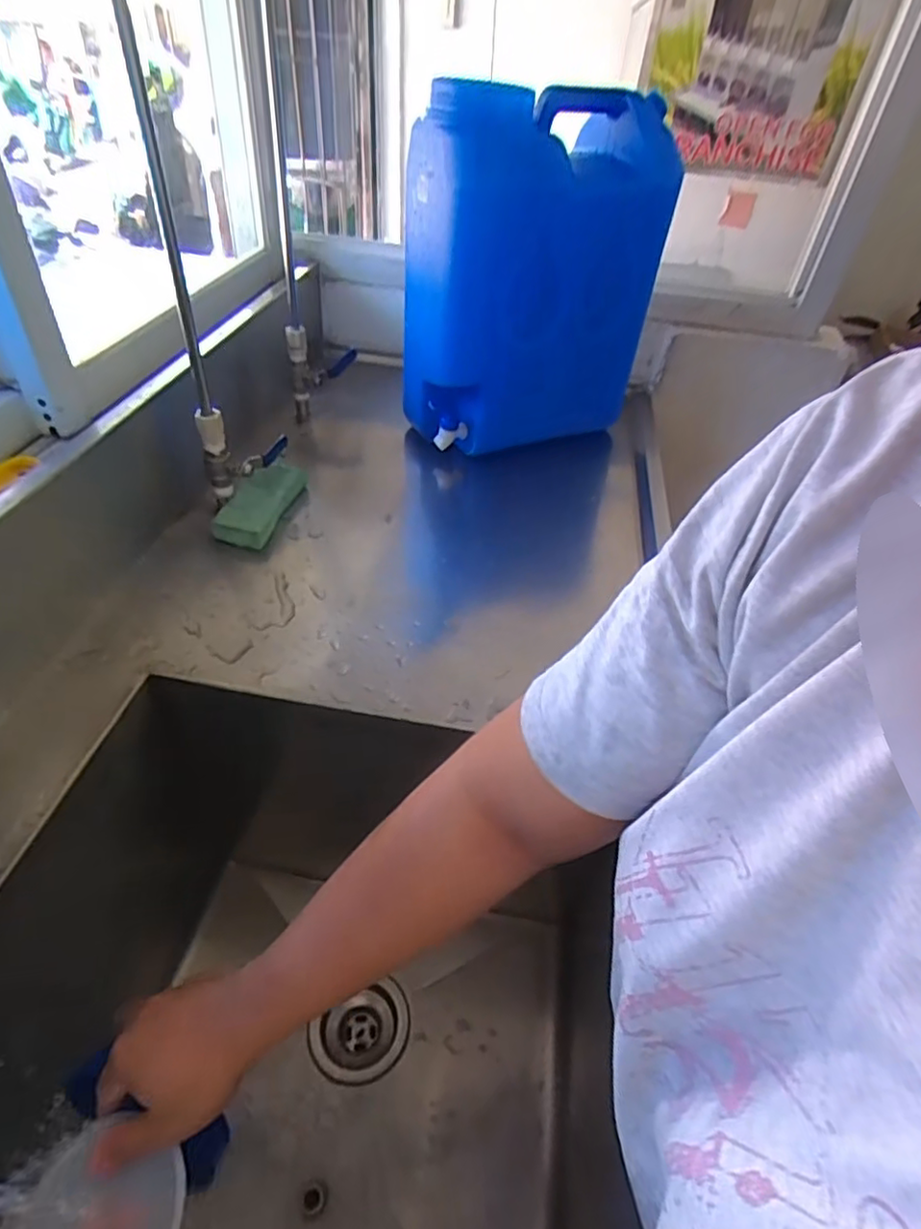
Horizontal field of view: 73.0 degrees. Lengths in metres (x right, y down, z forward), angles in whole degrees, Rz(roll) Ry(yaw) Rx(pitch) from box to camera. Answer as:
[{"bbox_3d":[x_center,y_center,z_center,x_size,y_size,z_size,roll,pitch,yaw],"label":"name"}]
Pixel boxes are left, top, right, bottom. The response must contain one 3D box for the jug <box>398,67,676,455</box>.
[{"bbox_3d":[0.092,-0.449,0.837,0.335,0.385,0.149,-19,48,-25],"label":"jug"}]

